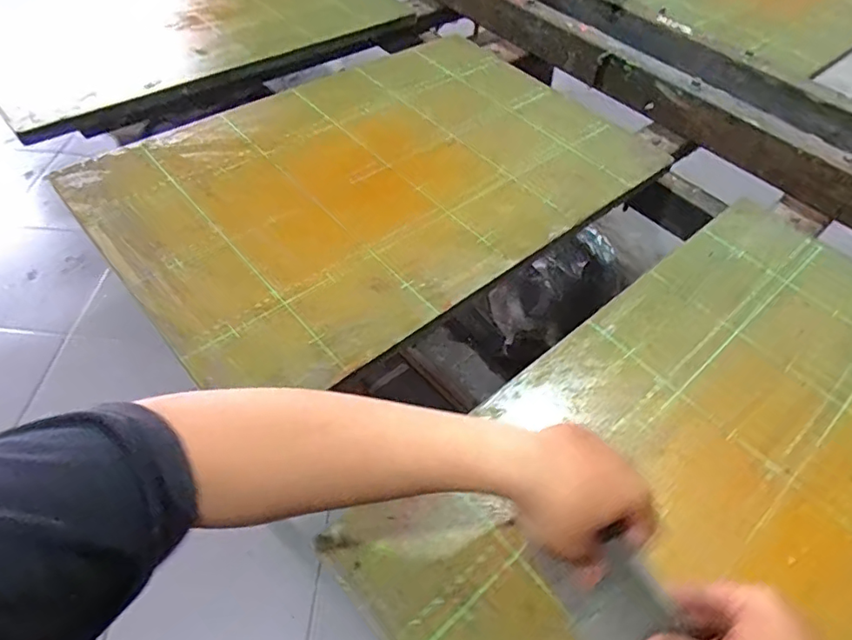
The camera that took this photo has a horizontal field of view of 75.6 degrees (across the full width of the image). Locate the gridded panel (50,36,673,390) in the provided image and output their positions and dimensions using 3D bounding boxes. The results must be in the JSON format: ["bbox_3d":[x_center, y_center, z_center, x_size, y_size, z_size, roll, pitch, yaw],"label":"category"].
[{"bbox_3d":[-0.044,-0.169,0.623,0.580,0.017,0.380,-33,62,-26],"label":"gridded panel"}]

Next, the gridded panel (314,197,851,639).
[{"bbox_3d":[0.271,0.124,0.413,0.580,0.015,0.386,-34,62,-26],"label":"gridded panel"}]

